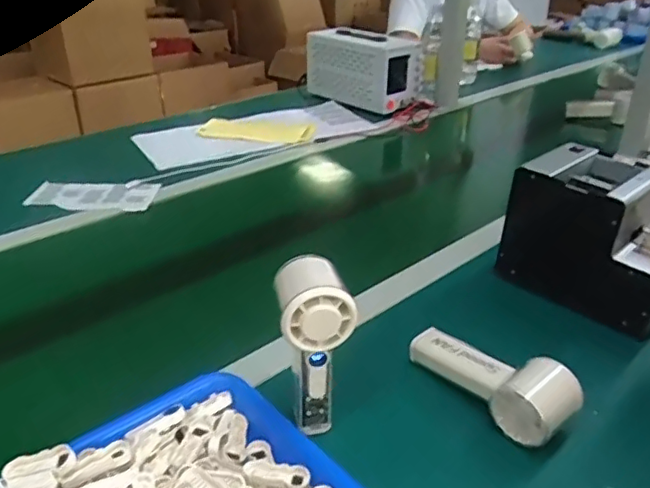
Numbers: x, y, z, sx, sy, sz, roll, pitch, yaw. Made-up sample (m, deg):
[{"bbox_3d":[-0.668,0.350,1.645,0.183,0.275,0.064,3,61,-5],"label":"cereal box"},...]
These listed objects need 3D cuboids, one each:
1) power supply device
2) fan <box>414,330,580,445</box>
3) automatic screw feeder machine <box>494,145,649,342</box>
[{"bbox_3d":[0.092,-0.422,1.408,0.142,0.157,0.267,-20,35,-33],"label":"power supply device"},{"bbox_3d":[0.152,0.115,0.535,0.055,0.049,0.159,-20,35,-33],"label":"fan"},{"bbox_3d":[0.322,-0.011,0.676,0.136,0.146,0.186,-22,36,-36],"label":"automatic screw feeder machine"}]

